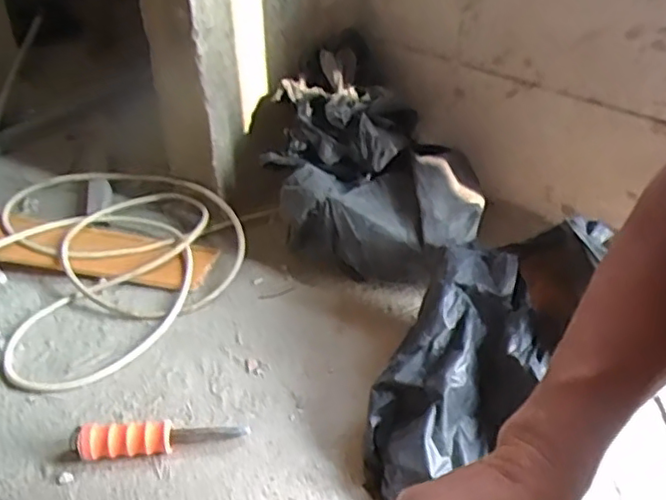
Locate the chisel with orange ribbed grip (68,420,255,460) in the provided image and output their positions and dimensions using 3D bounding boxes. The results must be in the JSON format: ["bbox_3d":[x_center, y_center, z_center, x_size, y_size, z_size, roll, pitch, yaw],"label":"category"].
[{"bbox_3d":[-0.177,0.191,0.651,0.169,0.032,0.027,-3,35,-7],"label":"chisel with orange ribbed grip"}]

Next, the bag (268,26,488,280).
[{"bbox_3d":[0.062,-0.122,0.896,0.312,0.223,0.290,12,38,16],"label":"bag"}]

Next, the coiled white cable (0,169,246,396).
[{"bbox_3d":[-0.299,-0.006,0.906,0.332,0.088,0.452,-12,37,-19],"label":"coiled white cable"}]

